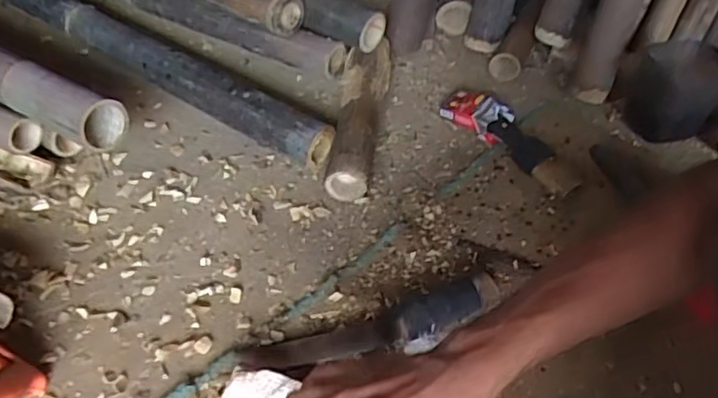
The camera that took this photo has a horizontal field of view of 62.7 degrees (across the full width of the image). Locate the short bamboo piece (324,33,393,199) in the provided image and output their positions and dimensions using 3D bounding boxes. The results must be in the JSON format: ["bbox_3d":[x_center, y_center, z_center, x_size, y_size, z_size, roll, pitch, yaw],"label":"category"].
[{"bbox_3d":[0.002,-0.137,0.909,0.078,0.074,0.338,8,45,4],"label":"short bamboo piece"}]

